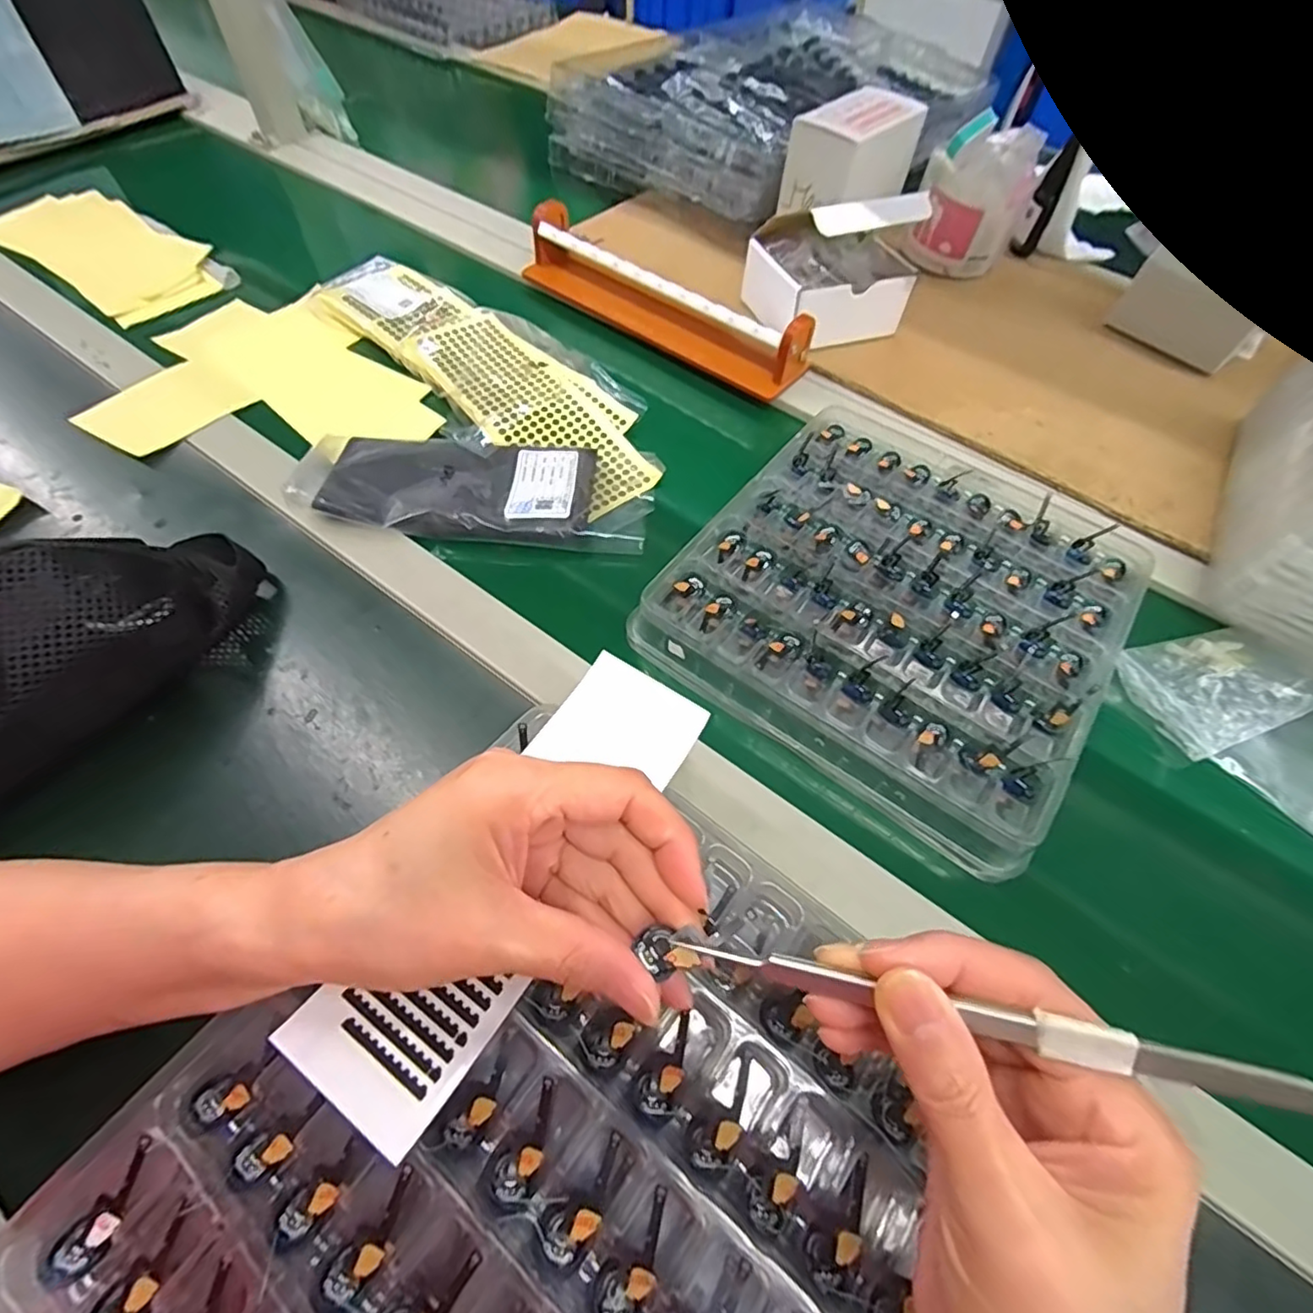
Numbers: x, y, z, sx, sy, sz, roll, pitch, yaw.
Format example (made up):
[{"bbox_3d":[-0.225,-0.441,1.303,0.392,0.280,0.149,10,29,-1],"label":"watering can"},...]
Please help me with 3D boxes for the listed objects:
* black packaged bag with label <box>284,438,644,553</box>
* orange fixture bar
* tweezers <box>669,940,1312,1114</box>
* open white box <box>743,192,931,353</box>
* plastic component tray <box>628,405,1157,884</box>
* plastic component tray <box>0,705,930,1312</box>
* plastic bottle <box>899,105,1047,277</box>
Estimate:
[{"bbox_3d":[-0.135,-0.126,0.453,0.235,0.015,0.088,5,58,0],"label":"black packaged bag with label"},{"bbox_3d":[0.002,-0.327,0.566,0.294,0.060,0.057,35,63,18],"label":"orange fixture bar"},{"bbox_3d":[0.077,0.095,0.167,0.151,0.010,0.008,3,56,23],"label":"tweezers"},{"bbox_3d":[0.152,-0.345,0.543,0.119,0.104,0.101,-21,62,-15],"label":"open white box"},{"bbox_3d":[0.161,-0.043,0.406,0.253,0.031,0.263,33,62,16],"label":"plastic component tray"},{"bbox_3d":[-0.033,0.179,0.211,0.250,0.022,0.255,36,63,18],"label":"plastic component tray"},{"bbox_3d":[0.319,-0.458,0.618,0.097,0.117,0.088,27,61,13],"label":"plastic bottle"}]

